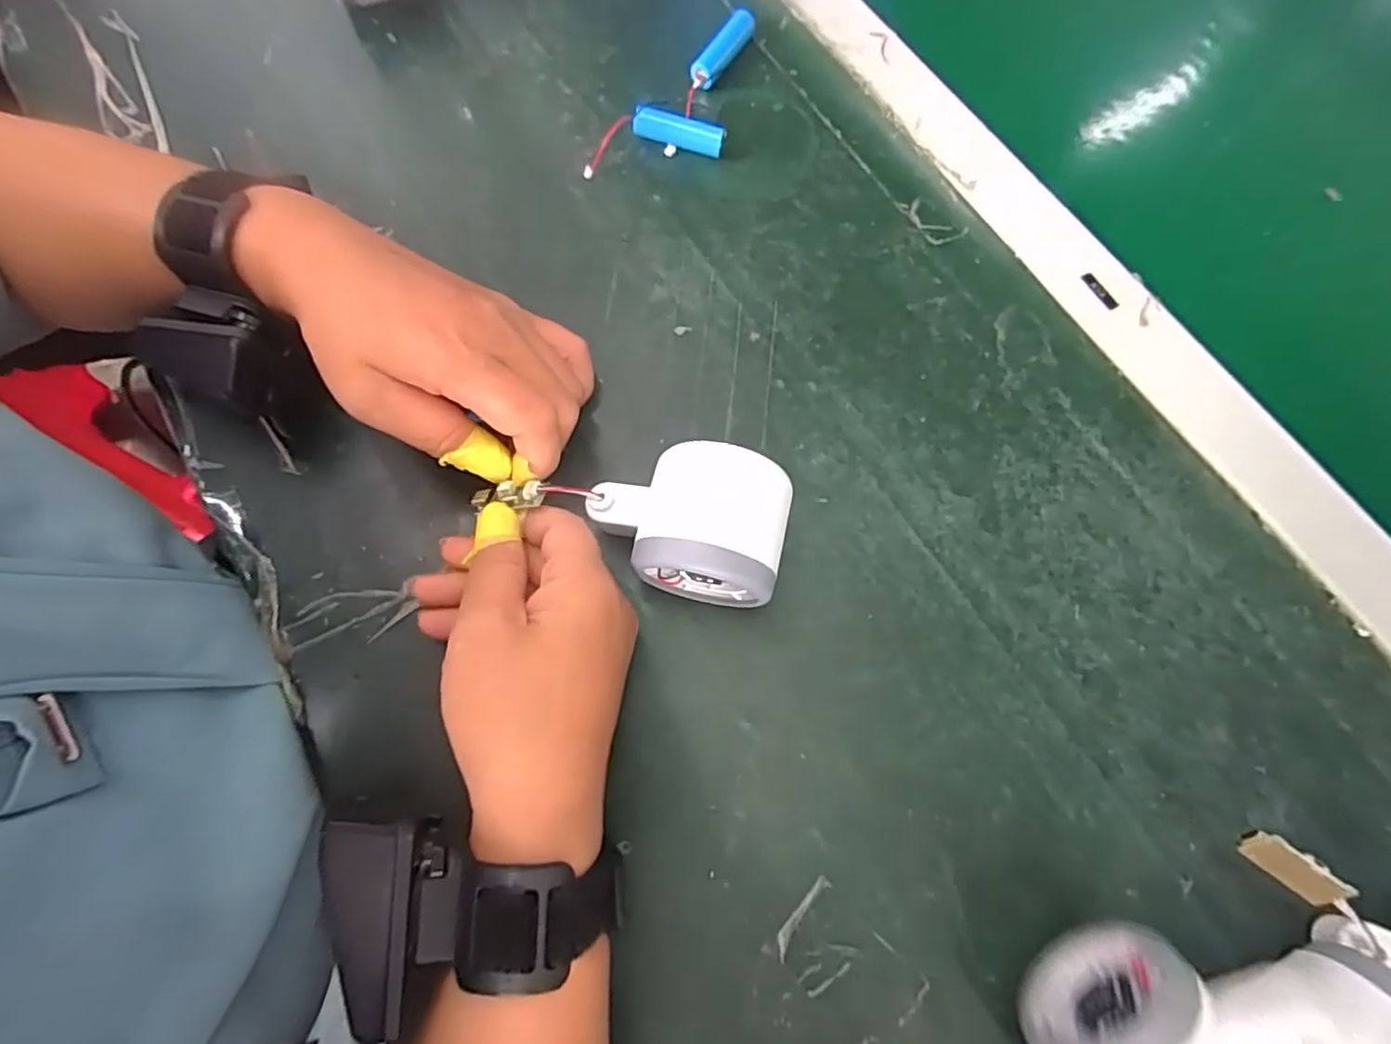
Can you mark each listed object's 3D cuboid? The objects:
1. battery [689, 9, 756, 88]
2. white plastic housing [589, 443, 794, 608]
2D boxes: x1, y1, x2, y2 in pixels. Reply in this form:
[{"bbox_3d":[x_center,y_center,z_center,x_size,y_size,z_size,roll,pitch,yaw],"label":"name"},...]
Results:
[{"bbox_3d":[0.017,-0.273,0.374,0.013,0.016,0.053,30,76,8],"label":"battery"},{"bbox_3d":[-0.004,-0.002,0.268,0.079,0.054,0.054,12,74,1],"label":"white plastic housing"}]

